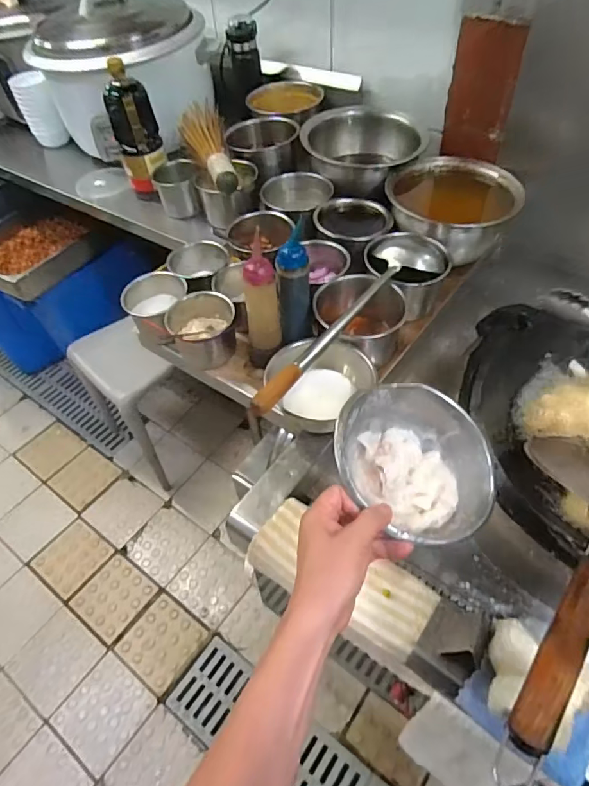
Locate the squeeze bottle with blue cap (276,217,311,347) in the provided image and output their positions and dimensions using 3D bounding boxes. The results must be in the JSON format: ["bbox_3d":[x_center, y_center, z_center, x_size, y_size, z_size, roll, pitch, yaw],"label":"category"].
[{"bbox_3d":[0.000,-0.172,0.800,0.052,0.212,0.050,-3,50,2],"label":"squeeze bottle with blue cap"}]

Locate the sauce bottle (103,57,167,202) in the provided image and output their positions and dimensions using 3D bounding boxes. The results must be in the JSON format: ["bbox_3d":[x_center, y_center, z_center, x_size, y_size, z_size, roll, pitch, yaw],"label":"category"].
[{"bbox_3d":[-0.361,-0.594,1.112,0.098,0.282,0.109,-15,50,-9],"label":"sauce bottle"}]

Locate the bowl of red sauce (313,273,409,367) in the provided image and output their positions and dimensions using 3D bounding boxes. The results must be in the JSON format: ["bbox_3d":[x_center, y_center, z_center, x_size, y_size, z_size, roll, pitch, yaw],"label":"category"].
[{"bbox_3d":[0.112,-0.125,0.855,0.144,0.113,0.129,19,54,19],"label":"bowl of red sauce"}]

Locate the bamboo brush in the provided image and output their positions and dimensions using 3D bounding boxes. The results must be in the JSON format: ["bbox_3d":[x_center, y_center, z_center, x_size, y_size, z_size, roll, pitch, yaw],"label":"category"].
[{"bbox_3d":[-0.188,-0.534,1.049,0.088,0.070,0.284,-15,50,-9],"label":"bamboo brush"}]

